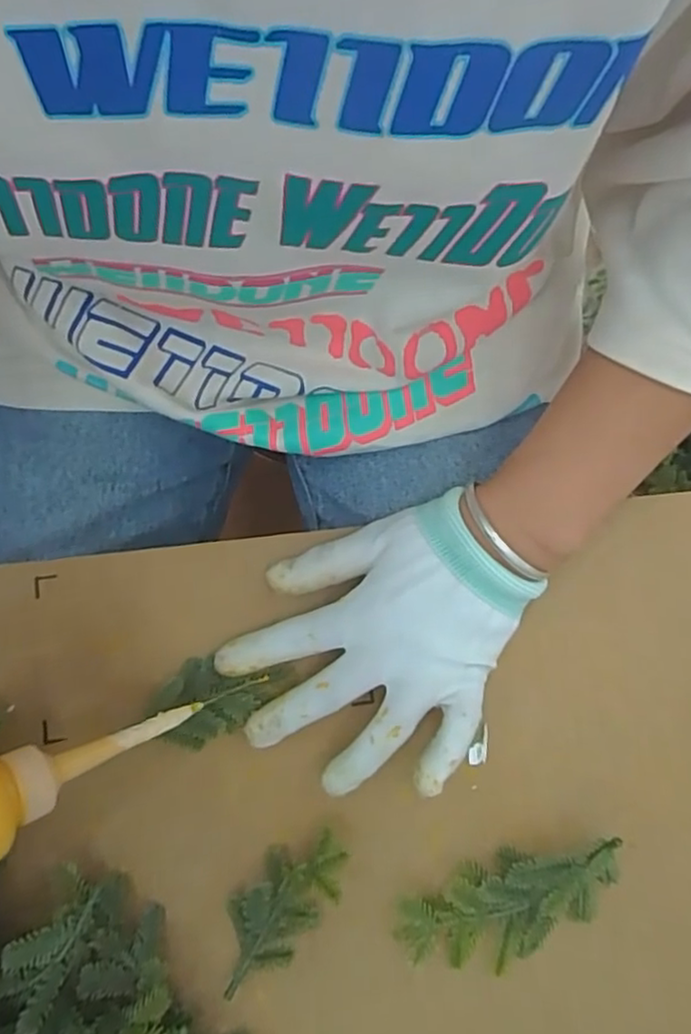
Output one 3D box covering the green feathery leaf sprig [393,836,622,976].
[{"bbox_3d":[0.081,0.193,0.328,0.110,0.043,0.041,-17,79,-6],"label":"green feathery leaf sprig"}]

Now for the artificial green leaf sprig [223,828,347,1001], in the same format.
[{"bbox_3d":[-0.034,0.198,0.337,0.038,0.029,0.086,40,91,9],"label":"artificial green leaf sprig"}]

